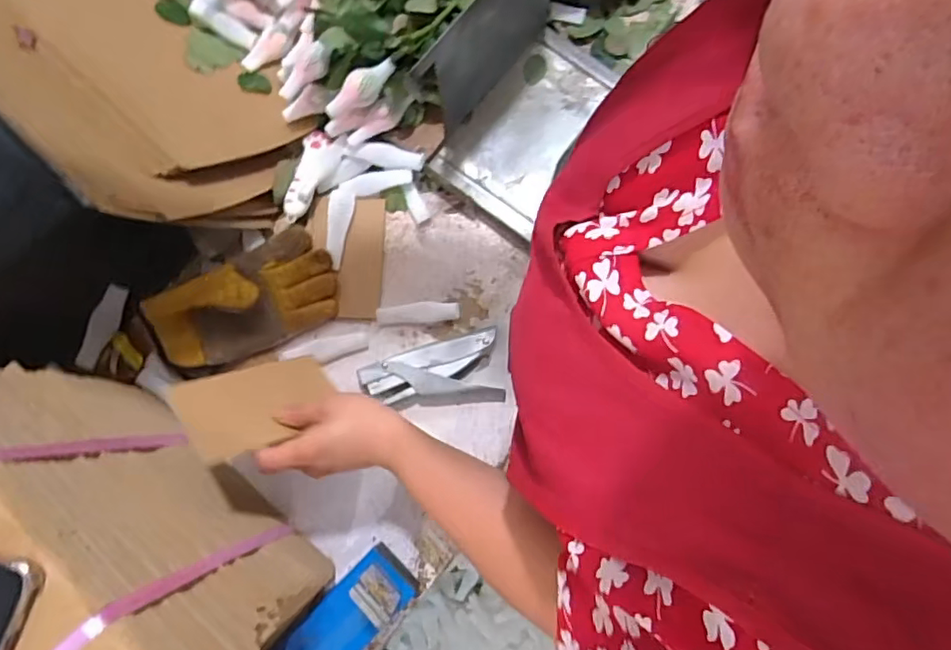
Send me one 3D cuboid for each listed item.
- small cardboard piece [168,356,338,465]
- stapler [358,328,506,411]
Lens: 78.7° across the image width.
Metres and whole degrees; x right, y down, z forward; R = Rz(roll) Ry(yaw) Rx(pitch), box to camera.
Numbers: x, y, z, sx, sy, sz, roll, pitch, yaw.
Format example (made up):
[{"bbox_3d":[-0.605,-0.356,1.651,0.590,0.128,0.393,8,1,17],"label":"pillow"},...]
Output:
[{"bbox_3d":[-0.183,0.065,0.497,0.125,0.007,0.077,-16,62,-44],"label":"small cardboard piece"},{"bbox_3d":[-0.047,0.053,0.617,0.144,0.025,0.073,-10,79,-2],"label":"stapler"}]

